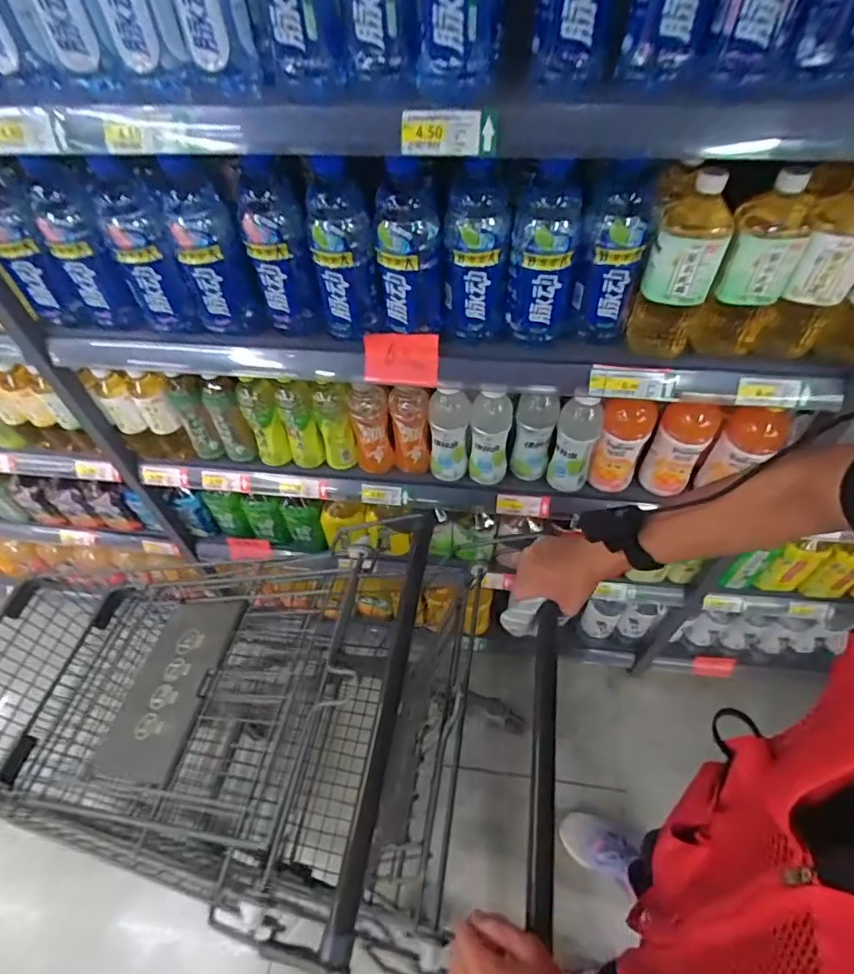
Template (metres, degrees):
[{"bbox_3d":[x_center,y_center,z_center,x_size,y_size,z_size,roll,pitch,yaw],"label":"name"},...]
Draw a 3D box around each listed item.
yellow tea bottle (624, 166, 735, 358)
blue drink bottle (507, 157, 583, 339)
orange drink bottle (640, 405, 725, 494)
[{"bbox_3d":[0.316,-0.274,0.648,0.081,0.220,0.090,16,54,15],"label":"yellow tea bottle"},{"bbox_3d":[0.148,-0.289,0.650,0.082,0.210,0.077,7,52,8],"label":"blue drink bottle"},{"bbox_3d":[0.420,-0.066,0.864,0.074,0.176,0.067,33,60,25],"label":"orange drink bottle"}]

